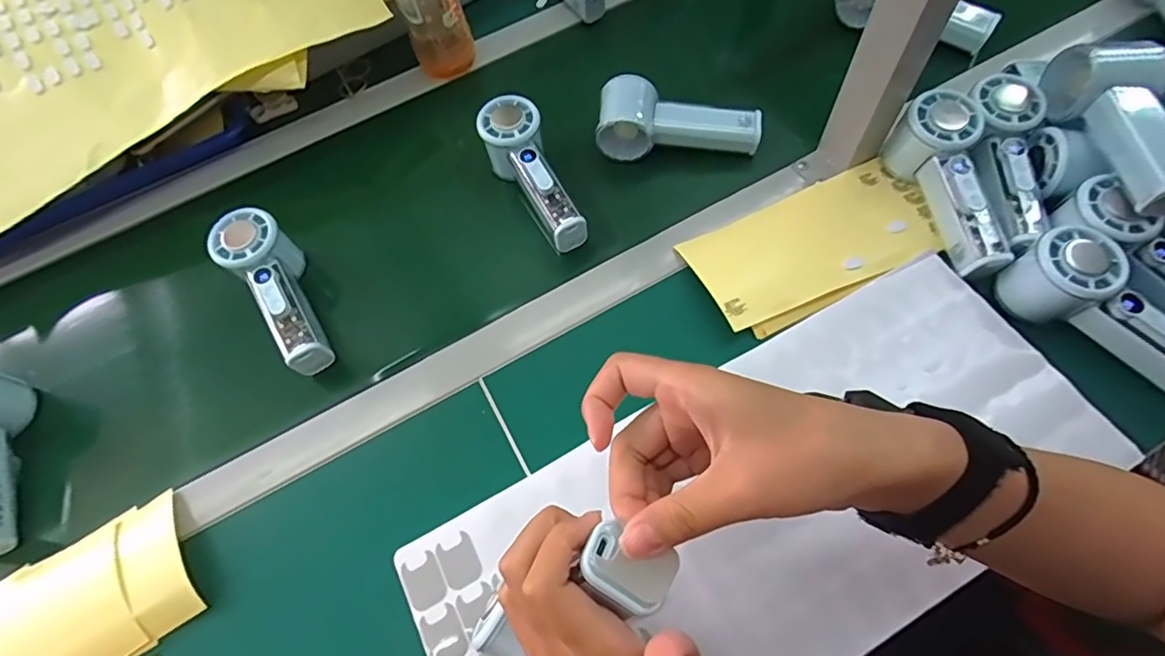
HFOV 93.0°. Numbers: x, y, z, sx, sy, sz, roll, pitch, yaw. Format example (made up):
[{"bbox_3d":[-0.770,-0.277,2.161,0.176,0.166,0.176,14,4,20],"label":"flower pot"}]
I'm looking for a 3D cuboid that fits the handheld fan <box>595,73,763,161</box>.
[{"bbox_3d":[0.092,-0.198,0.529,0.150,0.060,0.054,1,63,4],"label":"handheld fan"}]

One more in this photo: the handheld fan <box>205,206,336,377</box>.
[{"bbox_3d":[-0.263,-0.028,0.483,0.054,0.056,0.152,-31,78,-12],"label":"handheld fan"}]

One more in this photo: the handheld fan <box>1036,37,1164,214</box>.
[{"bbox_3d":[0.419,-0.152,0.421,0.065,0.056,0.152,-8,63,-1],"label":"handheld fan"}]

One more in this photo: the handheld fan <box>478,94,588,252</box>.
[{"bbox_3d":[-0.043,-0.142,0.516,0.056,0.052,0.158,-28,78,-11],"label":"handheld fan"}]

